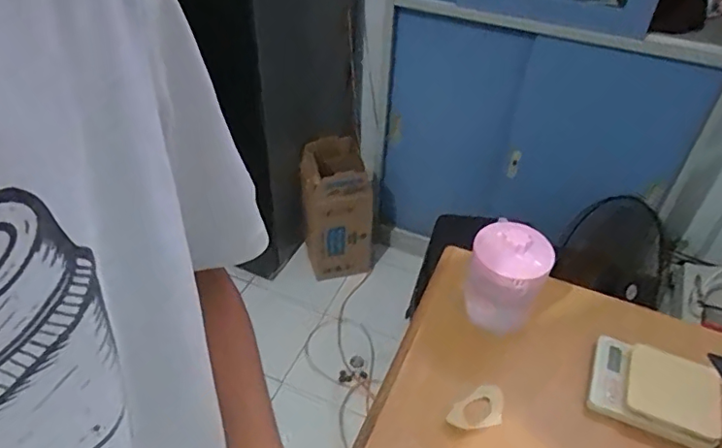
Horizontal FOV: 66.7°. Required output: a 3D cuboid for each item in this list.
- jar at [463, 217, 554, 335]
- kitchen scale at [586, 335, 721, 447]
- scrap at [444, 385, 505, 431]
[{"bbox_3d":[0.233,0.088,0.895,0.118,0.172,0.114,1,42,-1],"label":"jar"},{"bbox_3d":[0.440,0.248,0.827,0.173,0.041,0.142,20,45,19],"label":"kitchen scale"},{"bbox_3d":[0.174,0.275,0.805,0.095,0.011,0.056,-23,48,-25],"label":"scrap"}]

